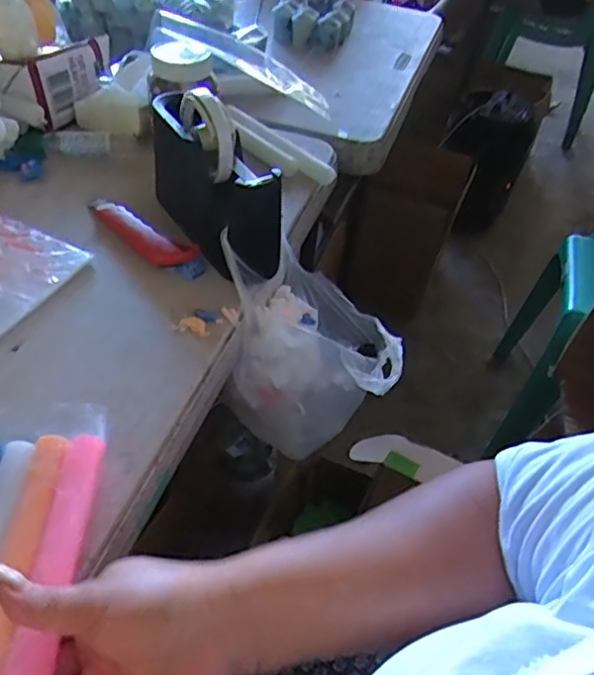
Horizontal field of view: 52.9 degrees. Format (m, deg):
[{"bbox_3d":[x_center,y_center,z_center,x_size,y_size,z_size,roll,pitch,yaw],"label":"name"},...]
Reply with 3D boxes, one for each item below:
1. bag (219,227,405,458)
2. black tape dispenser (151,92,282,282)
[{"bbox_3d":[0.015,0.016,0.602,0.168,0.205,0.119,6,46,1],"label":"bag"},{"bbox_3d":[-0.080,-0.144,0.559,0.058,0.110,0.174,-25,53,-26],"label":"black tape dispenser"}]

